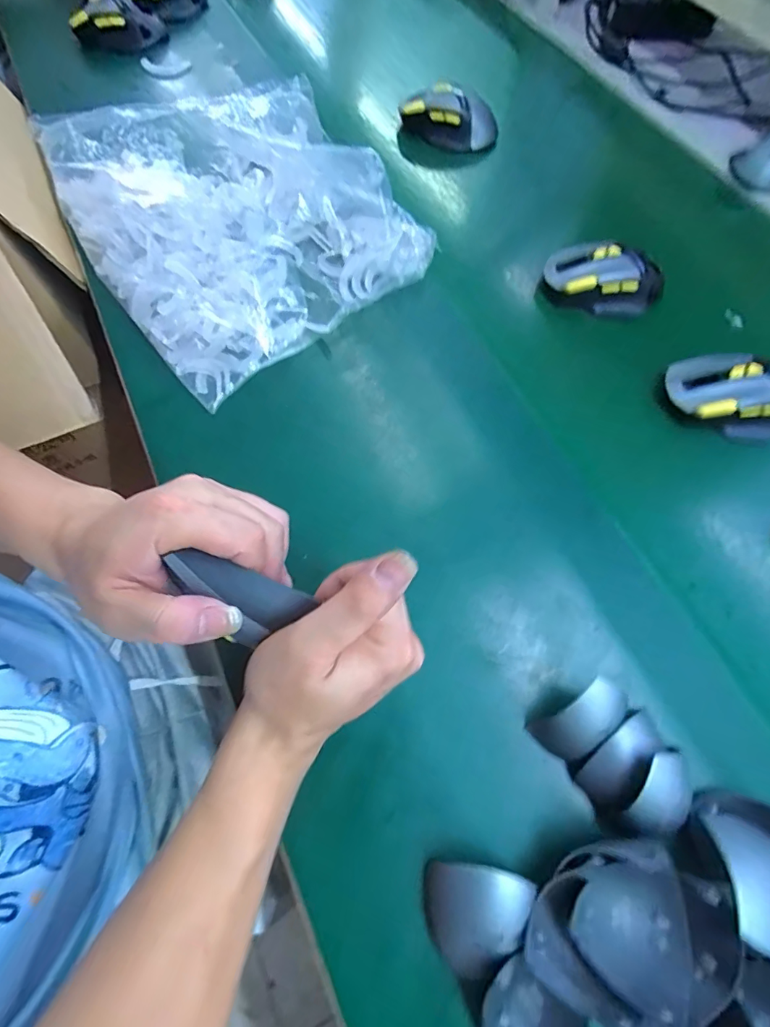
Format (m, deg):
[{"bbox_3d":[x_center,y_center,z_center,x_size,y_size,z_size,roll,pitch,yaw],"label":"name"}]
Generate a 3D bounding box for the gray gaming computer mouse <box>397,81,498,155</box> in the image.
[{"bbox_3d":[0.078,-0.482,0.537,0.112,0.042,0.058,32,70,13],"label":"gray gaming computer mouse"}]

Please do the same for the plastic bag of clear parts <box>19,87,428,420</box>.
[{"bbox_3d":[-0.145,-0.300,0.430,0.289,0.069,0.336,-38,71,-15],"label":"plastic bag of clear parts"}]

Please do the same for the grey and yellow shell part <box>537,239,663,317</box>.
[{"bbox_3d":[0.213,-0.222,0.425,0.116,0.046,0.056,10,67,4],"label":"grey and yellow shell part"}]

